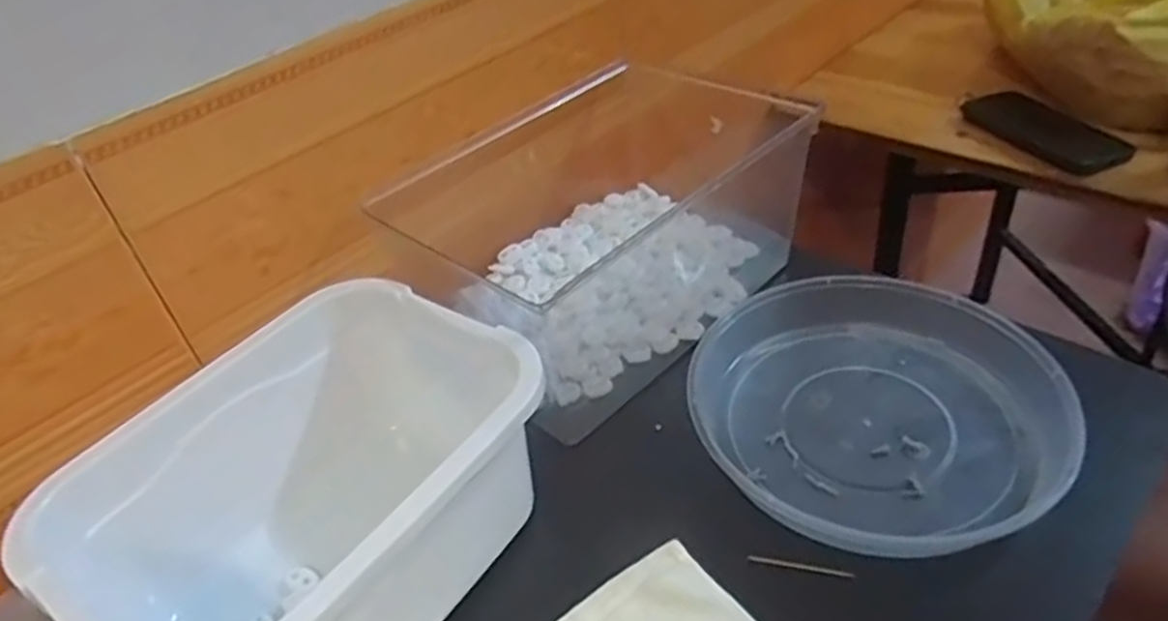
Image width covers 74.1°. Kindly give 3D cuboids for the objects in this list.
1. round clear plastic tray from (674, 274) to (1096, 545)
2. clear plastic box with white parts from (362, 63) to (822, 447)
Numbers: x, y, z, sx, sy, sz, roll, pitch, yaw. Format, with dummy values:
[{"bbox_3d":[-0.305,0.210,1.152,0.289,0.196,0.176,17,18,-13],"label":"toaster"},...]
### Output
[{"bbox_3d":[0.190,0.058,0.519,0.229,0.037,0.212,-5,40,4],"label":"round clear plastic tray"},{"bbox_3d":[0.018,-0.071,0.635,0.294,0.123,0.211,-36,47,-29],"label":"clear plastic box with white parts"}]

